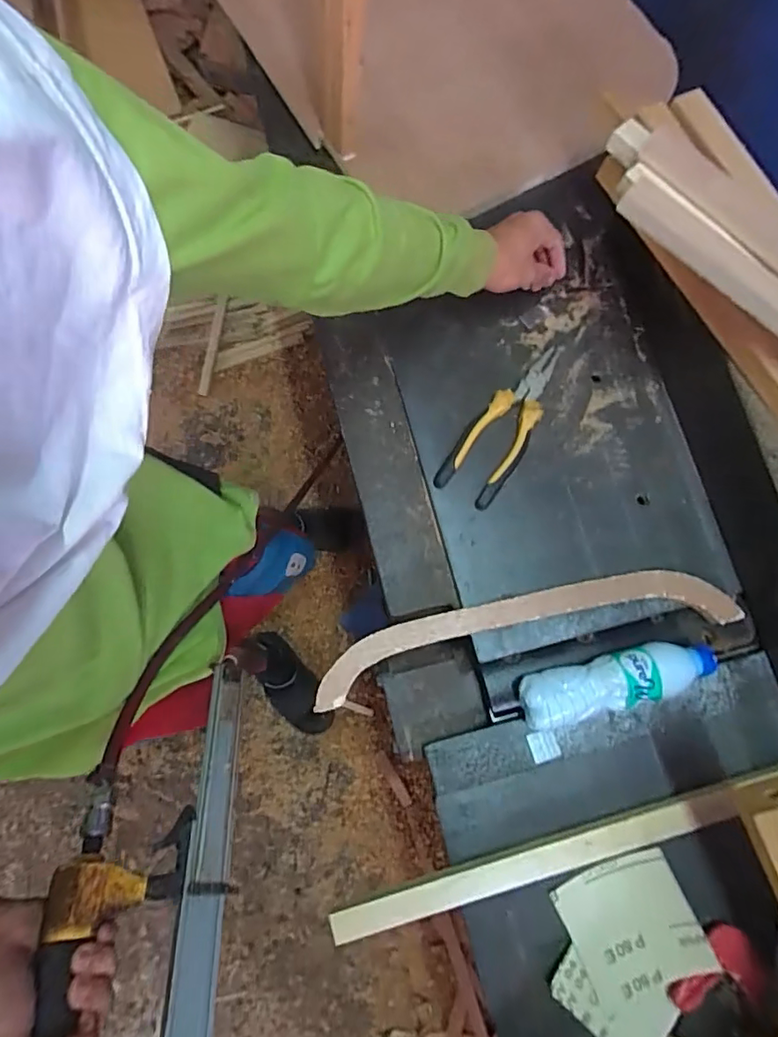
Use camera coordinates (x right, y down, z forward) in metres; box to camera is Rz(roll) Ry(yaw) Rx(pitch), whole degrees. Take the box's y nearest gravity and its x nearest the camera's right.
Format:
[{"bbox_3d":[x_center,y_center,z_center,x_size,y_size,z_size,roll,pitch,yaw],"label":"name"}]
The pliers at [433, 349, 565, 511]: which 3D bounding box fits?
[{"bbox_3d":[0.132,-0.108,0.602,0.066,0.027,0.204,33,81,8],"label":"pliers"}]

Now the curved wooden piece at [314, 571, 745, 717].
[{"bbox_3d":[0.138,0.117,0.558,0.428,0.031,0.066,-12,78,-1],"label":"curved wooden piece"}]

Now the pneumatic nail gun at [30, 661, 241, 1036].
[{"bbox_3d":[-0.195,0.304,0.436,0.165,0.378,0.085,34,122,-27],"label":"pneumatic nail gun"}]

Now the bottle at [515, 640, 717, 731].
[{"bbox_3d":[0.228,0.163,0.536,0.194,0.048,0.055,-13,78,-1],"label":"bottle"}]

